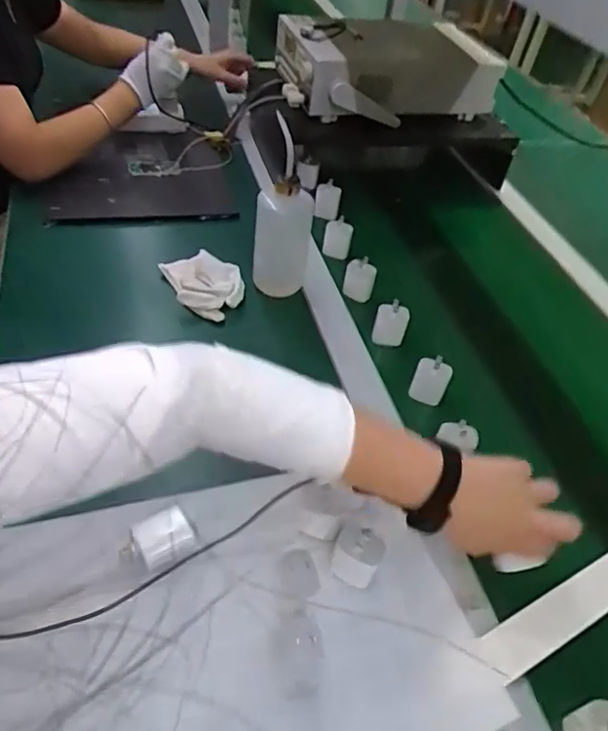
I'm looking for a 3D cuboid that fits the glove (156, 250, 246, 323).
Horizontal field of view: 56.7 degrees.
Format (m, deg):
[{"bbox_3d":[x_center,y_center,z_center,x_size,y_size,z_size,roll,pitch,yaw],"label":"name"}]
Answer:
[{"bbox_3d":[-0.138,-0.110,0.787,0.093,0.041,0.131,-16,51,-23],"label":"glove"}]

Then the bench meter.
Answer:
[{"bbox_3d":[0.147,-0.538,1.013,0.370,0.111,0.223,-8,48,-16],"label":"bench meter"}]

